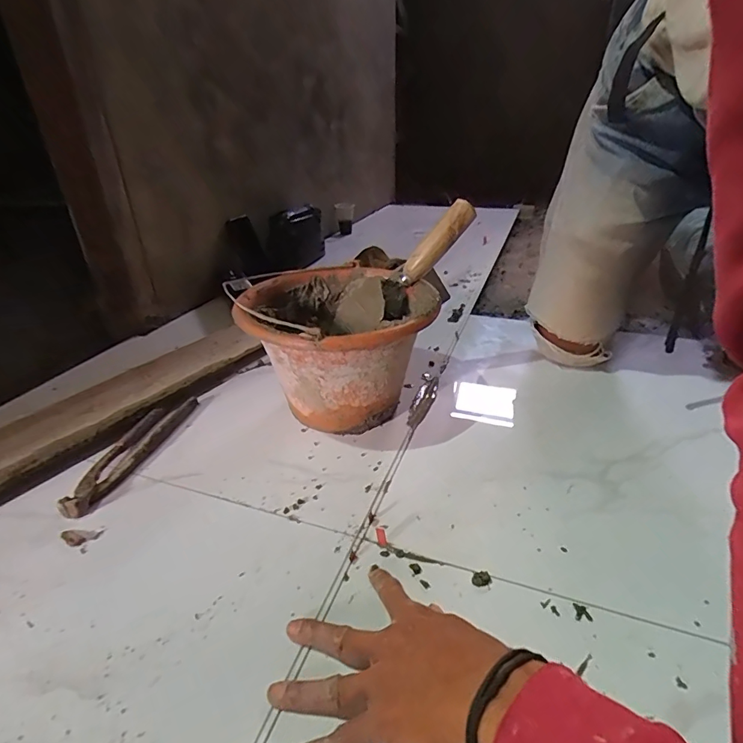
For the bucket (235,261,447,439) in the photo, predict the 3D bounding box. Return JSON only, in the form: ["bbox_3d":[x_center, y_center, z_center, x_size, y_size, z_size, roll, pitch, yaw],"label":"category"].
[{"bbox_3d":[-0.043,-0.024,0.615,0.237,0.172,0.233,-1,29,1],"label":"bucket"}]

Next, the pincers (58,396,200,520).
[{"bbox_3d":[-0.297,0.095,0.574,0.046,0.019,0.222,6,30,14],"label":"pincers"}]

